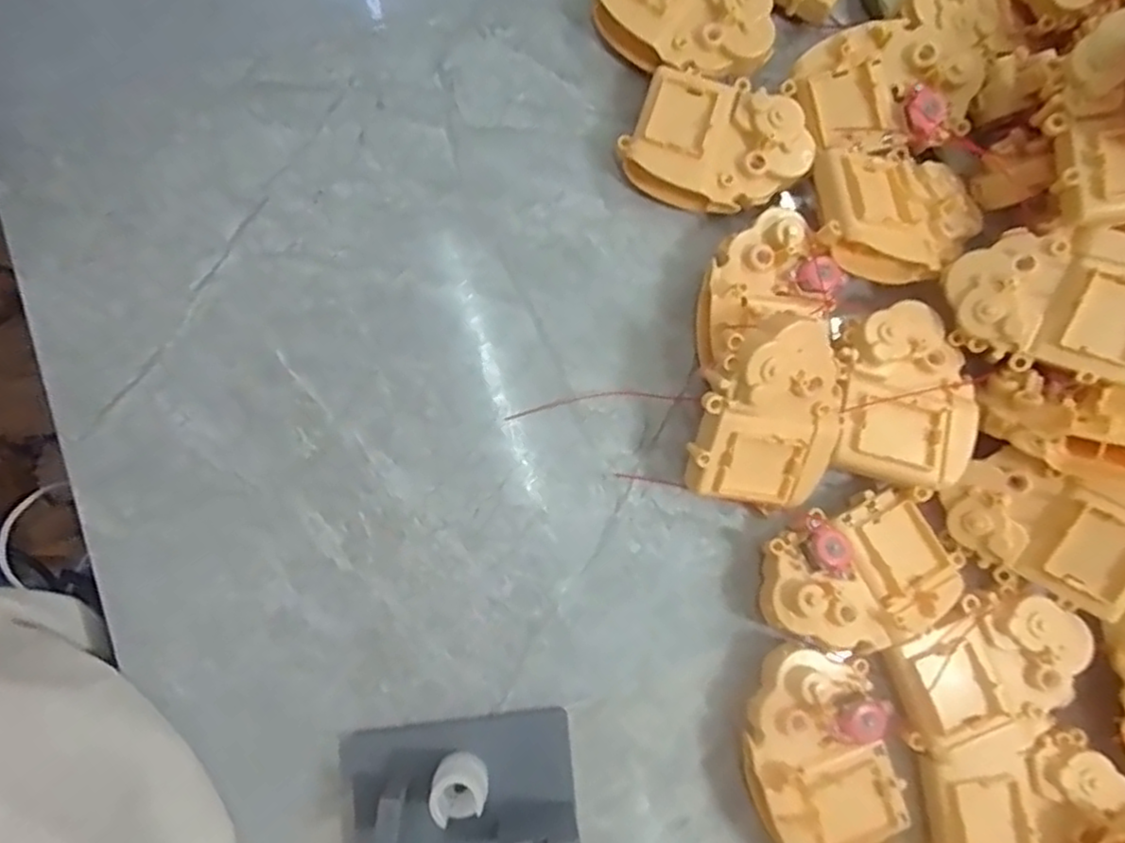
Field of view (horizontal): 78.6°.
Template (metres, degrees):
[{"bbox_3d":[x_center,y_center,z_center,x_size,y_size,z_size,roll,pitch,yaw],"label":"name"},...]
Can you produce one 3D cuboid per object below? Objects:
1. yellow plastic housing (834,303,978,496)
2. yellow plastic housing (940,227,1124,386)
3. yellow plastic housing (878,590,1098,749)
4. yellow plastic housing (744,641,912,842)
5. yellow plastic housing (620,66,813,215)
[{"bbox_3d":[0.183,-0.015,0.365,0.071,0.018,0.098,20,80,-2],"label":"yellow plastic housing"},{"bbox_3d":[0.250,-0.062,0.349,0.096,0.018,0.070,20,97,23],"label":"yellow plastic housing"},{"bbox_3d":[0.218,0.124,0.350,0.097,0.020,0.059,-16,83,-7],"label":"yellow plastic housing"},{"bbox_3d":[0.127,0.168,0.346,0.075,0.038,0.104,-12,83,-6],"label":"yellow plastic housing"},{"bbox_3d":[0.087,-0.155,0.388,0.099,0.032,0.069,10,81,-3],"label":"yellow plastic housing"}]

